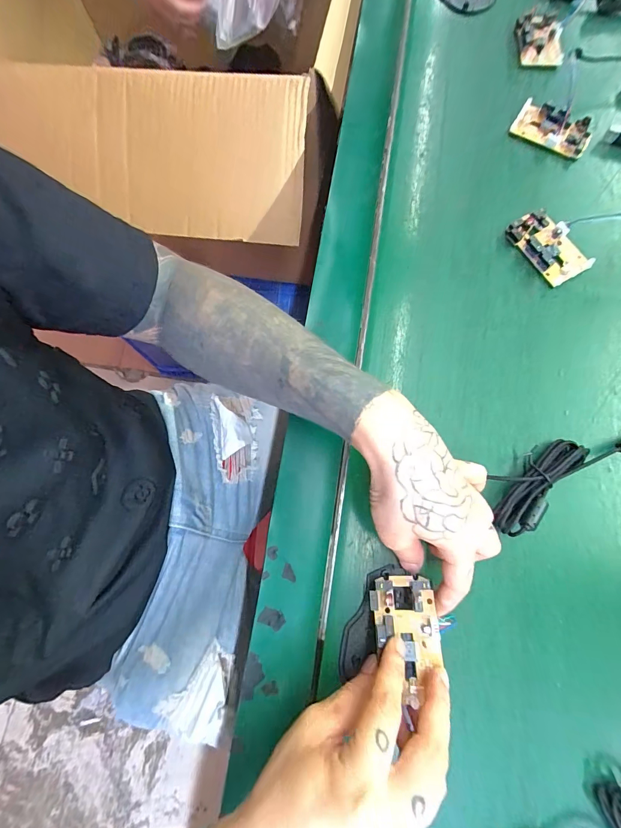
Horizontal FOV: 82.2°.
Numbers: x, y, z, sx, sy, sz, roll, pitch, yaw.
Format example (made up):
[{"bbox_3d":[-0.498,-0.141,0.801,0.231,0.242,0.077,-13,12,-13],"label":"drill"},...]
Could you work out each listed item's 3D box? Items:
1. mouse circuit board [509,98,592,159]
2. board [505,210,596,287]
[{"bbox_3d":[0.262,-0.309,0.385,0.079,0.016,0.051,31,78,8],"label":"mouse circuit board"},{"bbox_3d":[0.232,-0.164,0.348,0.048,0.018,0.075,-31,78,-7],"label":"board"}]

